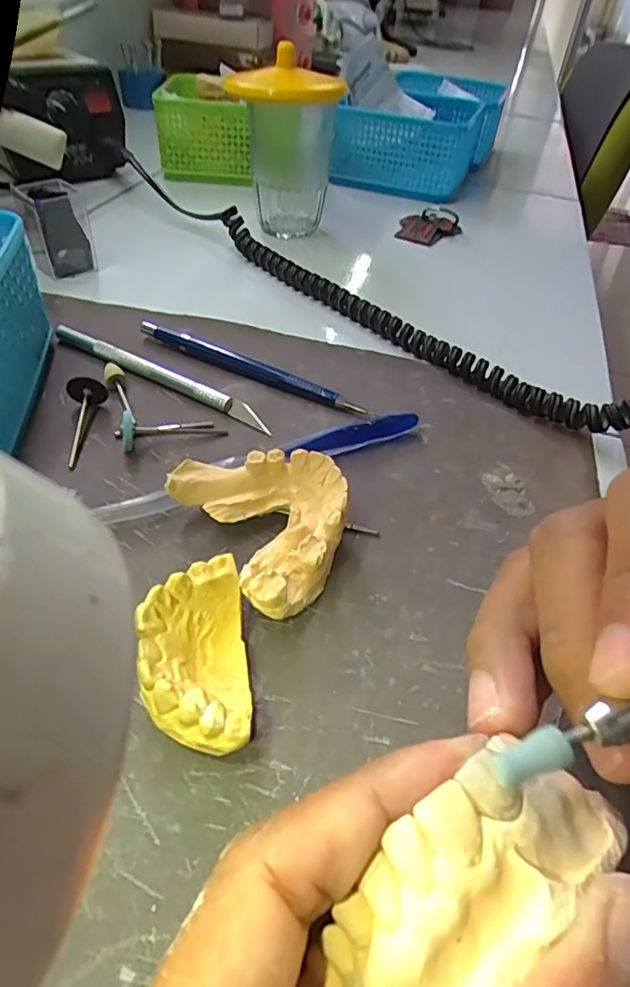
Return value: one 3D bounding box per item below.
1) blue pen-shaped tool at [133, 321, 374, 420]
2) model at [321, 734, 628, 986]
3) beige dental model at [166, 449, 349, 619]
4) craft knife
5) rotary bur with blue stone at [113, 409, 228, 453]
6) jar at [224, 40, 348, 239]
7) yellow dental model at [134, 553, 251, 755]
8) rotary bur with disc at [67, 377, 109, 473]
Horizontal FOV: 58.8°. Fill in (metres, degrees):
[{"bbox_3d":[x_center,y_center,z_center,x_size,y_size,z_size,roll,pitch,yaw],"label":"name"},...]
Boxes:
[{"bbox_3d":[-0.034,-0.066,0.293,0.136,0.010,0.007,24,47,18],"label":"blue pen-shaped tool"},{"bbox_3d":[0.024,0.063,0.090,0.057,0.016,0.024,-33,55,-16],"label":"model"},{"bbox_3d":[-0.016,0.009,0.207,0.053,0.027,0.069,-24,52,-27],"label":"beige dental model"},{"bbox_3d":[-0.080,-0.061,0.285,0.136,0.008,0.008,24,48,18],"label":"craft knife"},{"bbox_3d":[-0.066,-0.029,0.254,0.048,0.015,0.011,-5,44,-29],"label":"rotary bur with blue stone"},{"bbox_3d":[-0.022,-0.262,0.421,0.073,0.106,0.069,3,45,-3],"label":"jar"},{"bbox_3d":[-0.035,0.049,0.167,0.029,0.024,0.056,-5,46,-11],"label":"yellow dental model"},{"bbox_3d":[-0.102,-0.033,0.249,0.017,0.016,0.045,-8,46,-13],"label":"rotary bur with disc"}]

